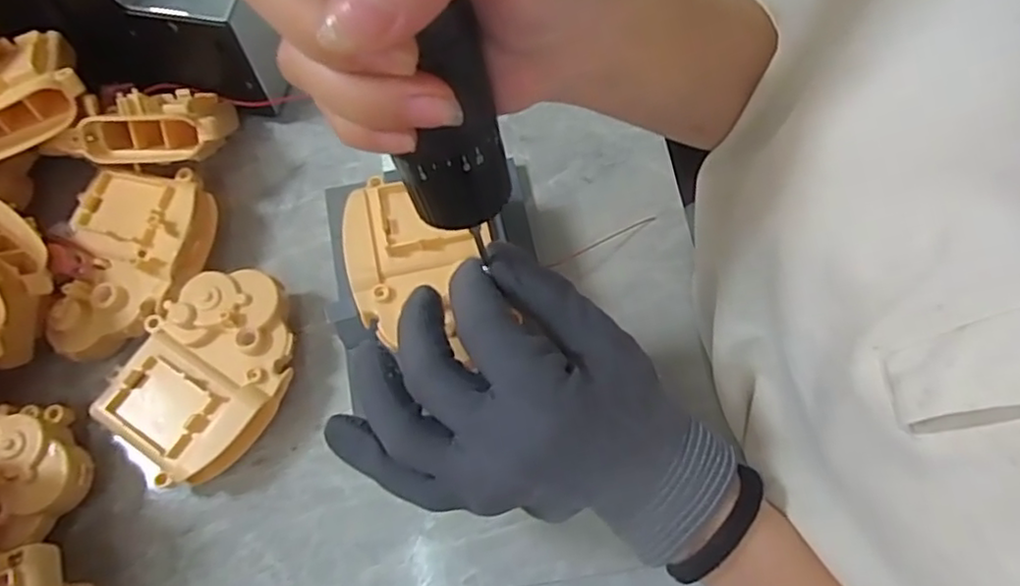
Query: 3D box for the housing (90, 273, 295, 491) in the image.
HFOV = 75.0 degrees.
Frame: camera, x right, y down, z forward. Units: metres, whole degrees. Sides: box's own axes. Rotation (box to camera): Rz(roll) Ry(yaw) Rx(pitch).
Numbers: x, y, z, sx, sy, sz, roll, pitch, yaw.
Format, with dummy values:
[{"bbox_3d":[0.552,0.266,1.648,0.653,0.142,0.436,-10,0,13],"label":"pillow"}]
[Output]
[{"bbox_3d":[-0.146,0.039,0.329,0.076,0.038,0.097,39,72,13],"label":"housing"}]

